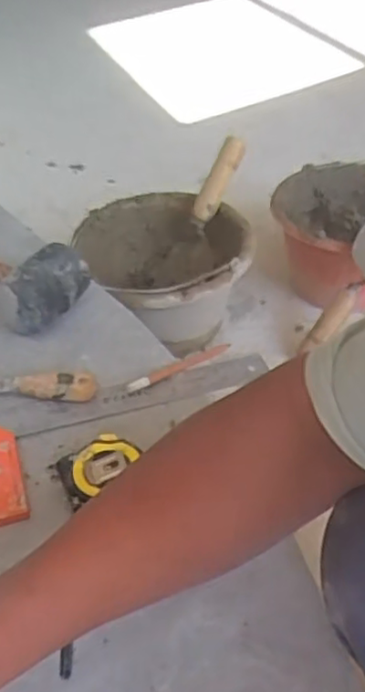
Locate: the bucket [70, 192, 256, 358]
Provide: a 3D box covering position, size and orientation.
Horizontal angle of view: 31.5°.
[{"bbox_3d":[-0.021,-0.101,0.956,0.228,0.164,0.245,-1,42,1],"label":"bucket"}]

